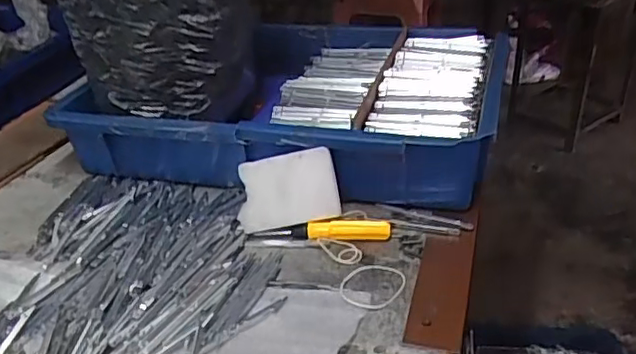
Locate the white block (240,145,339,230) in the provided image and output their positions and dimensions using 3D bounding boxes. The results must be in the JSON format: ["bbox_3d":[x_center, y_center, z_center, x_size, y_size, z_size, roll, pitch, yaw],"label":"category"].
[{"bbox_3d":[-0.027,0.011,0.524,0.086,0.060,0.006,-11,5,3],"label":"white block"}]

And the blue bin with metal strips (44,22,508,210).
[{"bbox_3d":[-0.024,-0.074,0.637,0.400,0.088,0.256,6,32,15],"label":"blue bin with metal strips"}]

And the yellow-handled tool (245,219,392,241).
[{"bbox_3d":[0.001,0.046,0.517,0.120,0.014,0.017,-3,31,2],"label":"yellow-handled tool"}]

